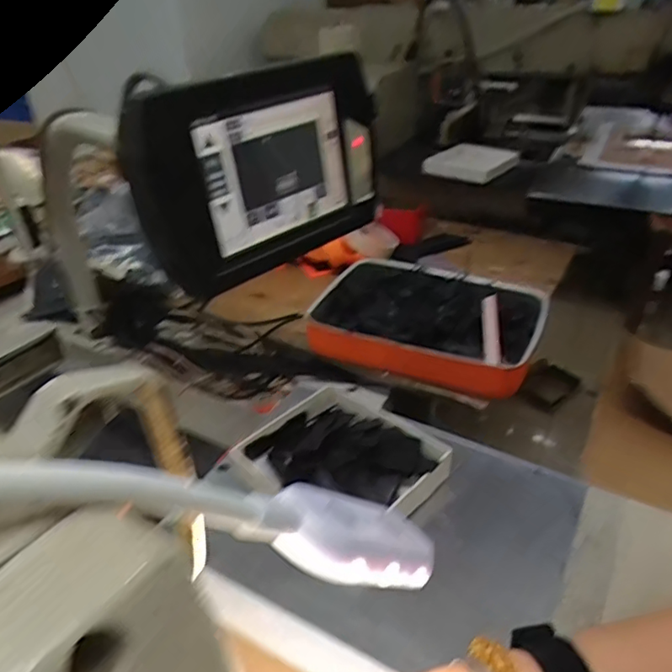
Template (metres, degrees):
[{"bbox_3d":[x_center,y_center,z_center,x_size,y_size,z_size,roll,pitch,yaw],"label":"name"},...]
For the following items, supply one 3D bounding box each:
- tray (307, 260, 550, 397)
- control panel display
[{"bbox_3d":[0.119,-0.016,0.735,0.271,0.056,0.203,13,35,22],"label":"tray"},{"bbox_3d":[-0.045,-0.110,0.385,0.044,0.120,0.189,23,40,34],"label":"control panel display"}]

